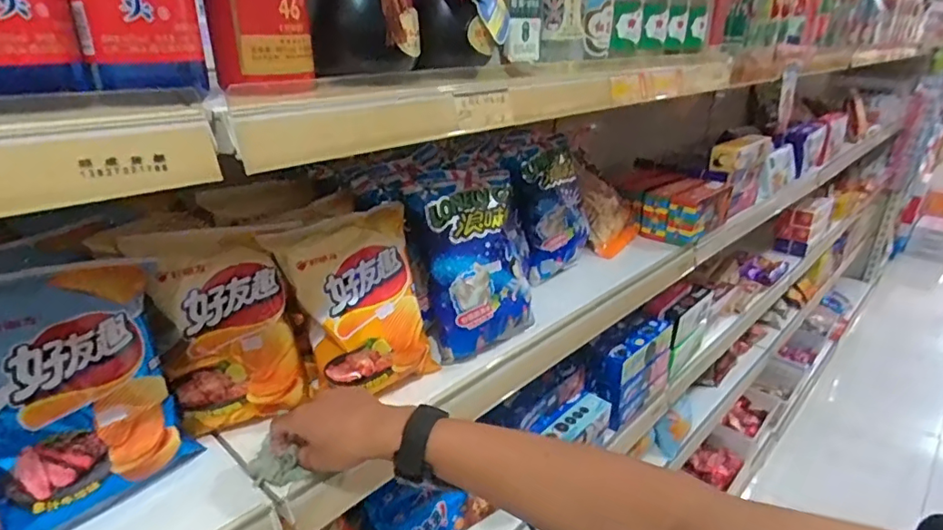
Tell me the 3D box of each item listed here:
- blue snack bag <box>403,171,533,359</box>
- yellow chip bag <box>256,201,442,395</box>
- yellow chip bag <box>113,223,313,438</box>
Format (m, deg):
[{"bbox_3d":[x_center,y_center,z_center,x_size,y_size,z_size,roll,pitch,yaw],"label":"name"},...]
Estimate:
[{"bbox_3d":[0.009,-0.001,0.704,0.147,0.199,0.090,-19,30,-38],"label":"blue snack bag"},{"bbox_3d":[-0.128,0.042,0.621,0.152,0.211,0.074,-20,-4,-30],"label":"yellow chip bag"},{"bbox_3d":[-0.259,0.063,0.574,0.135,0.208,0.060,-10,5,-23],"label":"yellow chip bag"}]

